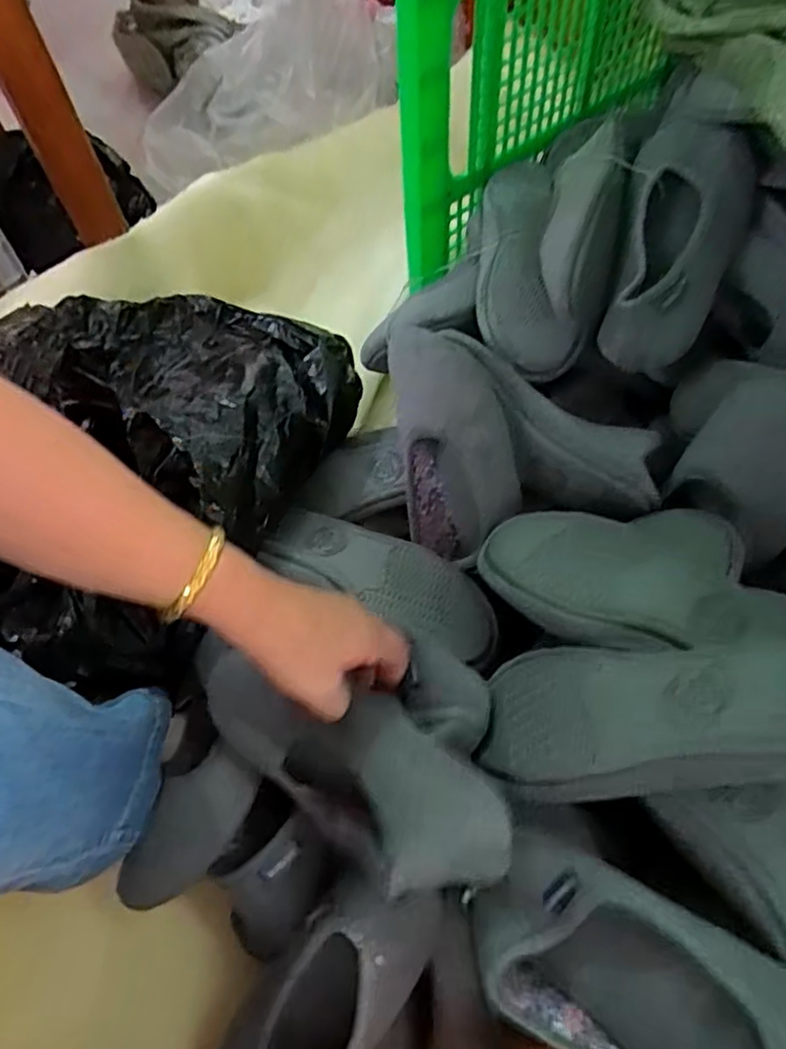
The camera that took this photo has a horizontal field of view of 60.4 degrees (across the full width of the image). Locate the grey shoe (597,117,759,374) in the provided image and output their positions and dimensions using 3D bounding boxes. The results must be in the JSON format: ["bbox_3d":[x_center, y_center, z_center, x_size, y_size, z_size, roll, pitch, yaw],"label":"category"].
[{"bbox_3d":[0.226,-0.224,0.540,0.099,0.074,0.220,16,60,14],"label":"grey shoe"}]

